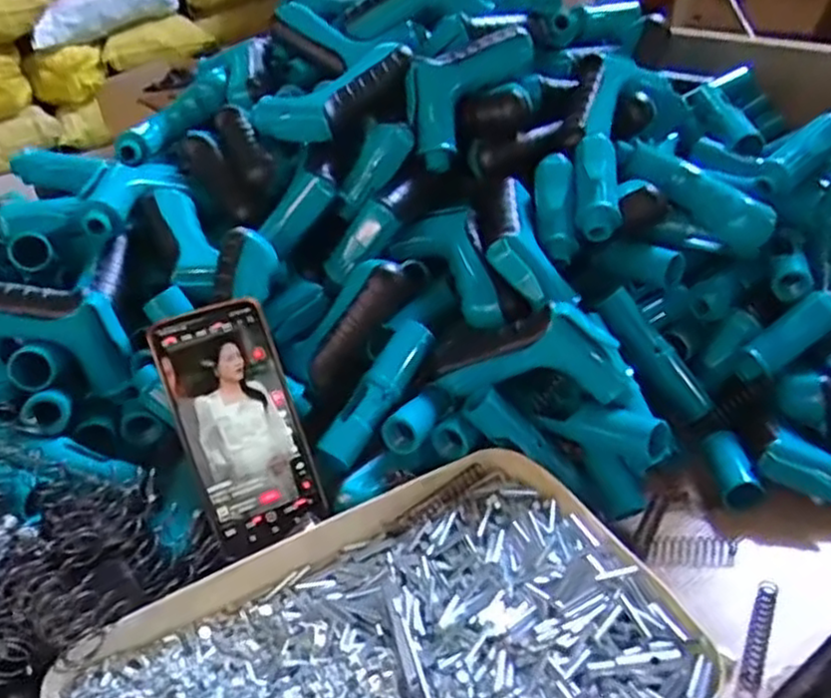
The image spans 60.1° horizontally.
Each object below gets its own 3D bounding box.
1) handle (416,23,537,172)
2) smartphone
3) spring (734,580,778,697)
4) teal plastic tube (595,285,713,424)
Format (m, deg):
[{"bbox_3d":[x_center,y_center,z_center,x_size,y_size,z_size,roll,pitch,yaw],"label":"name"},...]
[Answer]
[{"bbox_3d":[0.043,-0.218,0.590,0.144,0.066,0.042,-45,45,-16],"label":"handle"},{"bbox_3d":[-0.116,0.049,0.485,0.079,0.161,0.011,-20,-4,-28],"label":"smartphone"},{"bbox_3d":[0.207,0.177,0.436,0.010,0.011,0.089,13,39,29],"label":"spring"},{"bbox_3d":[0.185,0.004,0.553,0.025,0.115,0.018,-39,1,-38],"label":"teal plastic tube"}]

